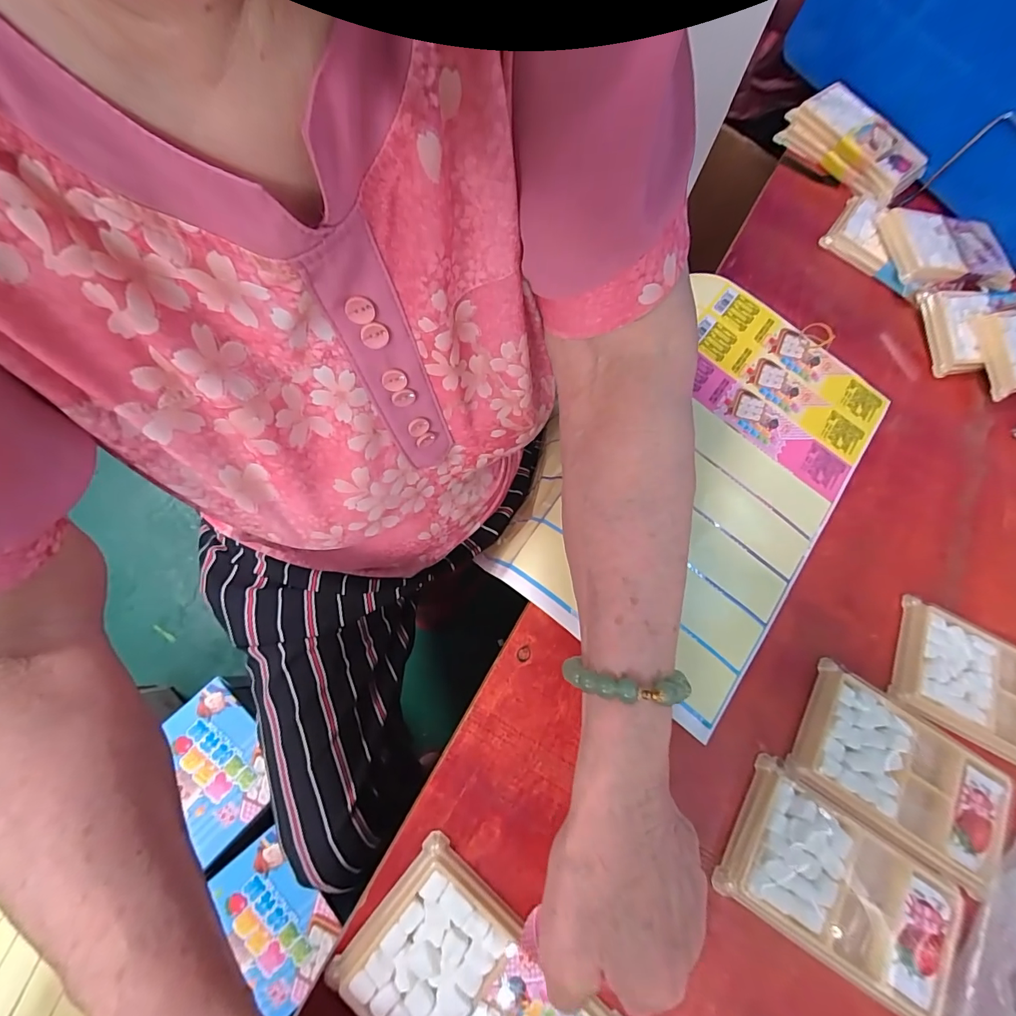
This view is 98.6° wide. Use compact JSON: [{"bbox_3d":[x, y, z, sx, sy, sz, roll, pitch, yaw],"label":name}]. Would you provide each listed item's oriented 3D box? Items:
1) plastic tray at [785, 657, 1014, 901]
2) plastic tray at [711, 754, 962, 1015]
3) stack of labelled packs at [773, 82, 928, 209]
[{"bbox_3d":[0.254,0.171,0.278,0.133,0.015,0.081,33,72,3],"label":"plastic tray"},{"bbox_3d":[0.196,0.222,0.255,0.133,0.018,0.075,34,72,3],"label":"plastic tray"},{"bbox_3d":[0.361,-0.375,0.457,0.084,0.036,0.138,-34,81,-16],"label":"stack of labelled packs"}]

